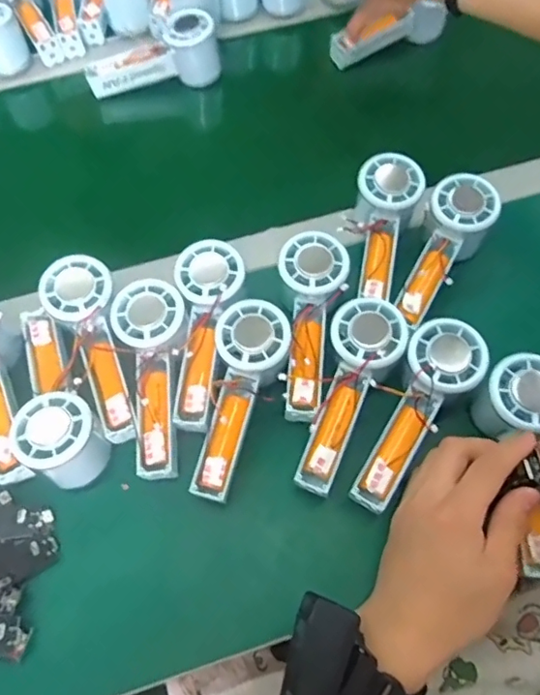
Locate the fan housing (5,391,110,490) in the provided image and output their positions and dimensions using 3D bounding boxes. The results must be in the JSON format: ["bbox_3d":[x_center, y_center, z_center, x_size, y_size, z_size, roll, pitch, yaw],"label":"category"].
[{"bbox_3d":[-0.154,0.070,0.405,0.058,0.059,0.062,-39,69,-16],"label":"fan housing"}]

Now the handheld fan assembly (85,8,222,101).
[{"bbox_3d":[-0.133,-0.329,0.611,0.145,0.058,0.044,-14,64,-5],"label":"handheld fan assembly"}]

